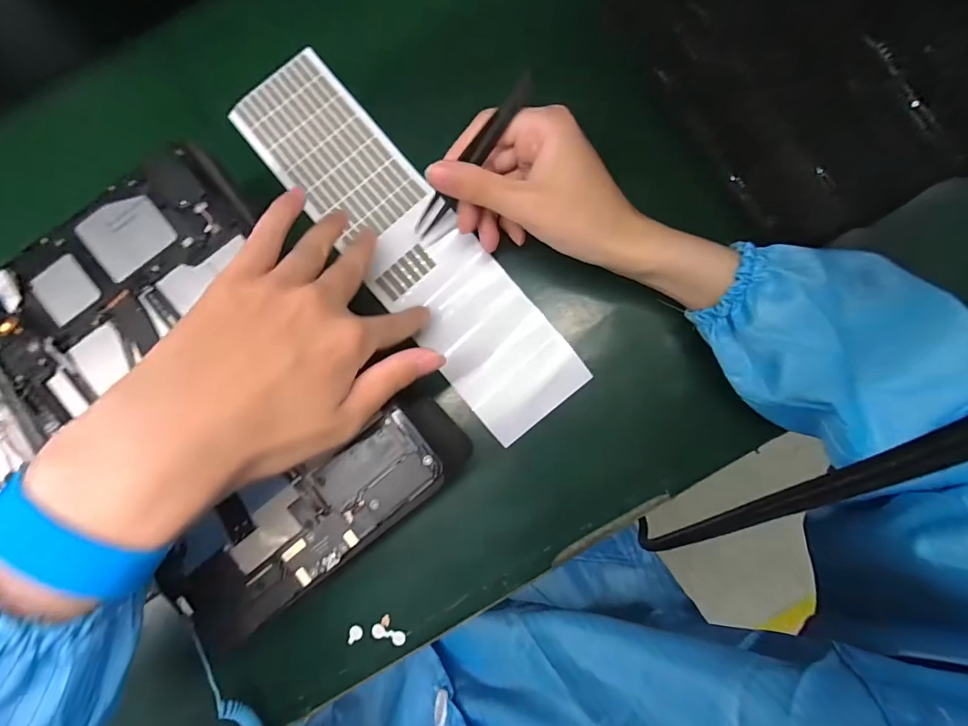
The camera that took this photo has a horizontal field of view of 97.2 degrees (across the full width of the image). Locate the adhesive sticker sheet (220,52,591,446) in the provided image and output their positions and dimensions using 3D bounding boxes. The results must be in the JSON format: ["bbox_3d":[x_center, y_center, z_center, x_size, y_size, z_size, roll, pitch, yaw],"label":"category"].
[{"bbox_3d":[-0.057,-0.090,0.309,0.081,0.011,0.320,-40,85,-2],"label":"adhesive sticker sheet"}]

